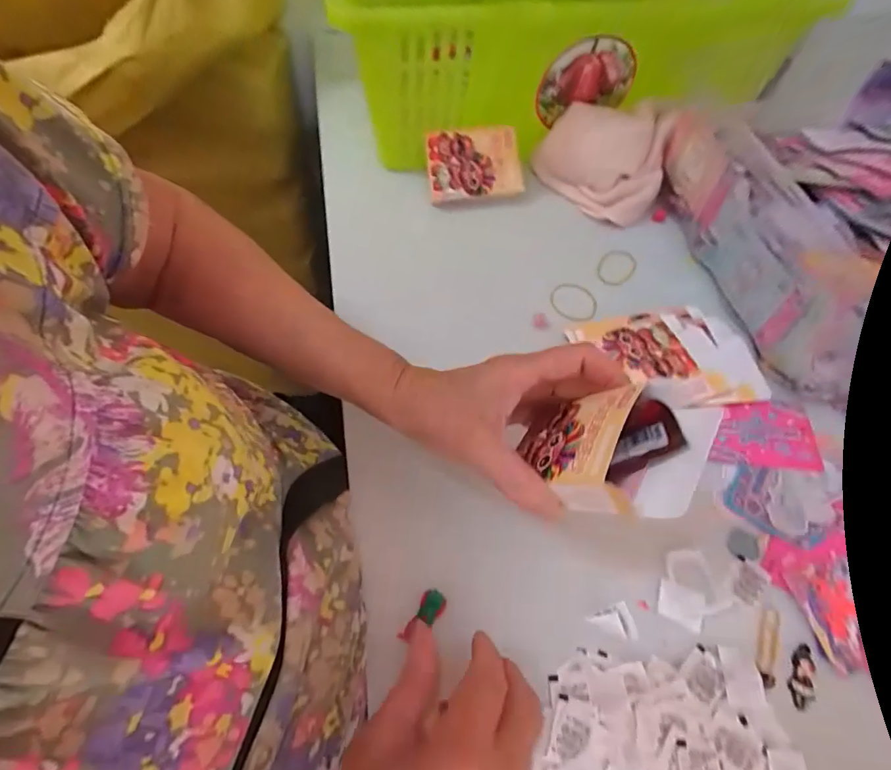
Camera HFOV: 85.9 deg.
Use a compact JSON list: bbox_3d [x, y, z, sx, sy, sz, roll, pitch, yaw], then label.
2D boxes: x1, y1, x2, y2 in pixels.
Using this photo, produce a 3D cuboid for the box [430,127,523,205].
[{"bbox_3d":[0.031,-0.222,0.485,0.095,0.066,0.018,-11,15,-13],"label":"box"}]

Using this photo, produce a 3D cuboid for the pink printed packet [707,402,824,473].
[{"bbox_3d":[0.247,0.038,0.375,0.081,0.007,0.057,8,59,2],"label":"pink printed packet"}]

